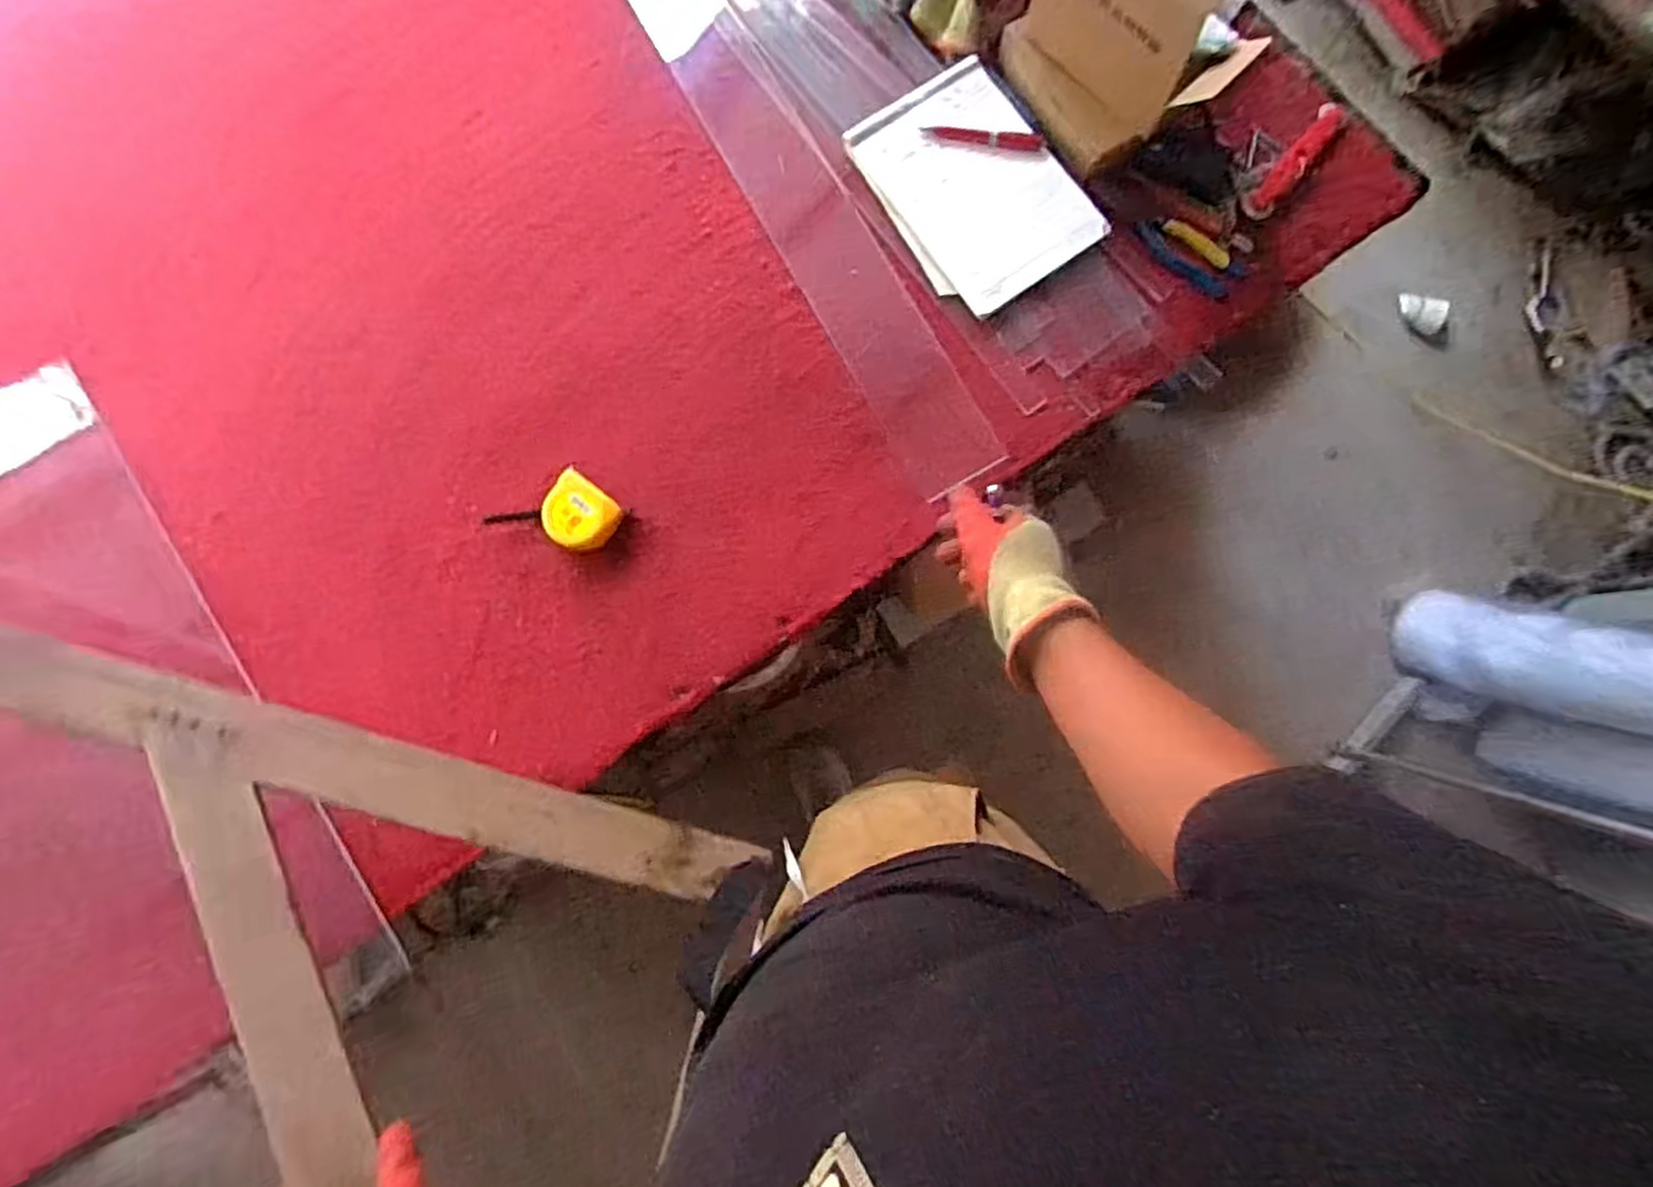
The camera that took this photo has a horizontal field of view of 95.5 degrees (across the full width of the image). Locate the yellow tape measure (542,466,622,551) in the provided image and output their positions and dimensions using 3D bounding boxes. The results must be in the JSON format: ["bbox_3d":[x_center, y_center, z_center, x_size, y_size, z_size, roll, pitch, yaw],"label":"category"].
[{"bbox_3d":[-0.244,-0.077,0.744,0.072,0.032,0.066,36,80,8],"label":"yellow tape measure"}]

